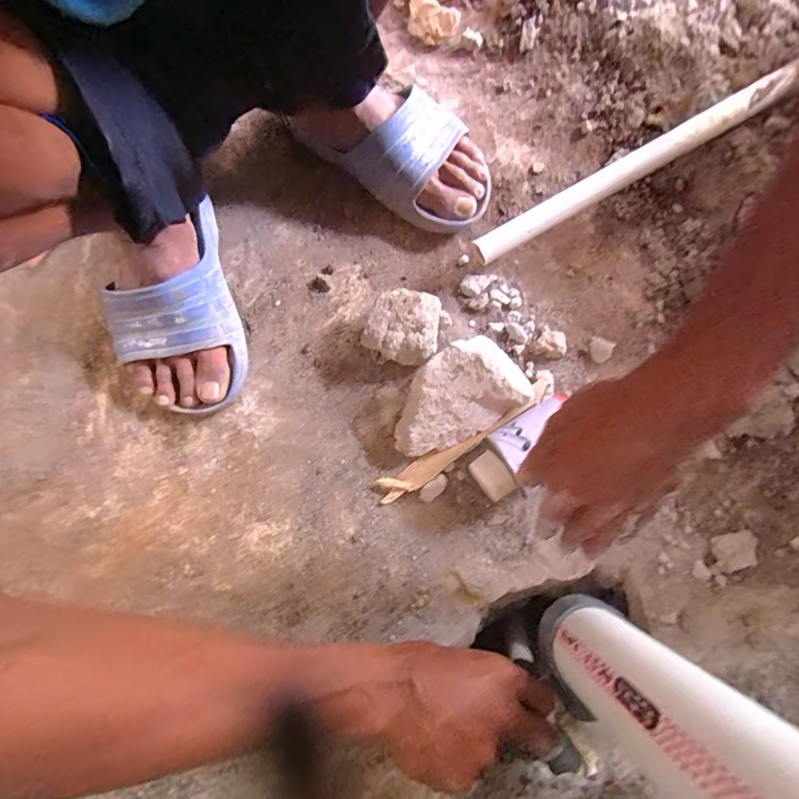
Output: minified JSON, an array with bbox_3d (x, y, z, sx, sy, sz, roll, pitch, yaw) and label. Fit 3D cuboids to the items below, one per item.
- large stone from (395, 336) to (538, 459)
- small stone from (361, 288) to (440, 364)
[{"bbox_3d":[0.053,-0.003,0.430,0.132,0.062,0.076,-29,78,-6],"label":"large stone"},{"bbox_3d":[0.003,-0.071,0.451,0.068,0.047,0.067,9,77,2],"label":"small stone"}]

